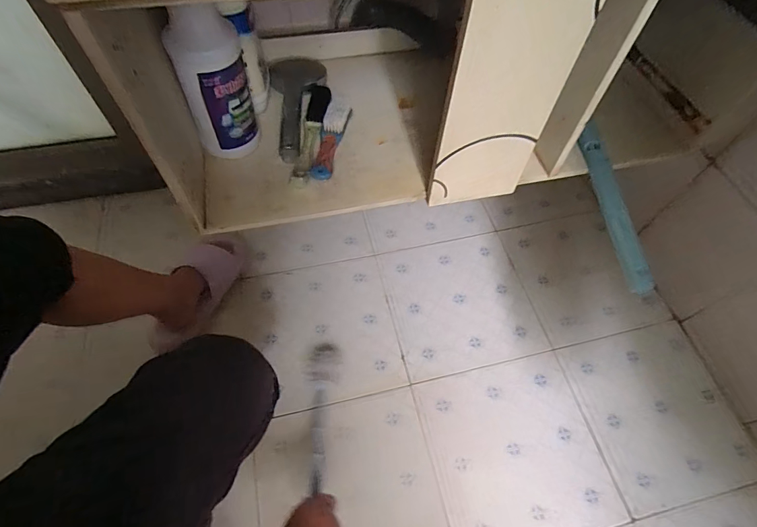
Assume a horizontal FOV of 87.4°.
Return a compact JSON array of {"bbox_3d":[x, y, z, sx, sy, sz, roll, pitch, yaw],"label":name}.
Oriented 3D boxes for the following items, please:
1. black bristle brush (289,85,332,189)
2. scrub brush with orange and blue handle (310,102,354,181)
[{"bbox_3d":[-0.099,-0.196,0.591,0.033,0.024,0.204,5,60,2],"label":"black bristle brush"},{"bbox_3d":[-0.071,-0.186,0.586,0.034,0.030,0.147,11,59,6],"label":"scrub brush with orange and blue handle"}]

